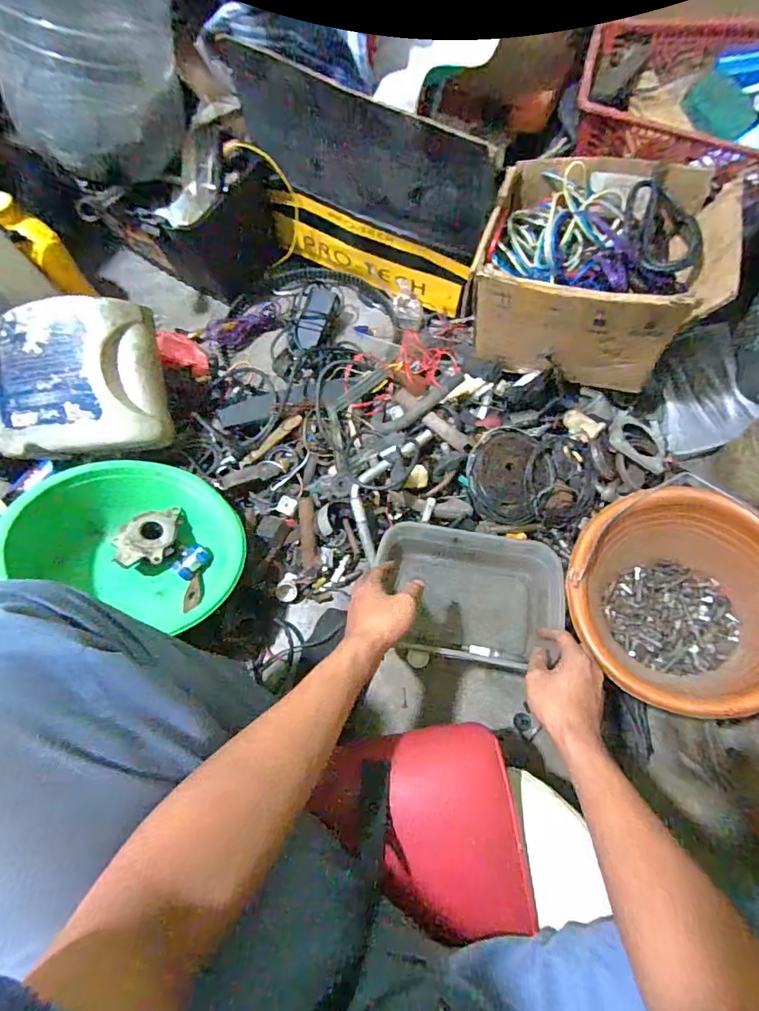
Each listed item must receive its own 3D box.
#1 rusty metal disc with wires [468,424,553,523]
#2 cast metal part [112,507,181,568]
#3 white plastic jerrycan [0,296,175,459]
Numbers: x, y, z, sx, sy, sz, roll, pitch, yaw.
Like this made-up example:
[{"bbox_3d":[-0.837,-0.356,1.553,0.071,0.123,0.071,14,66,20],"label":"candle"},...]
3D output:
[{"bbox_3d":[0.192,-0.044,0.687,0.120,0.021,0.133,-6,96,-1],"label":"rusty metal disc with wires"},{"bbox_3d":[-0.328,0.045,0.674,0.076,0.017,0.089,5,57,-21],"label":"cast metal part"},{"bbox_3d":[-0.420,-0.168,0.670,0.230,0.120,0.199,-12,100,-15],"label":"white plastic jerrycan"}]

